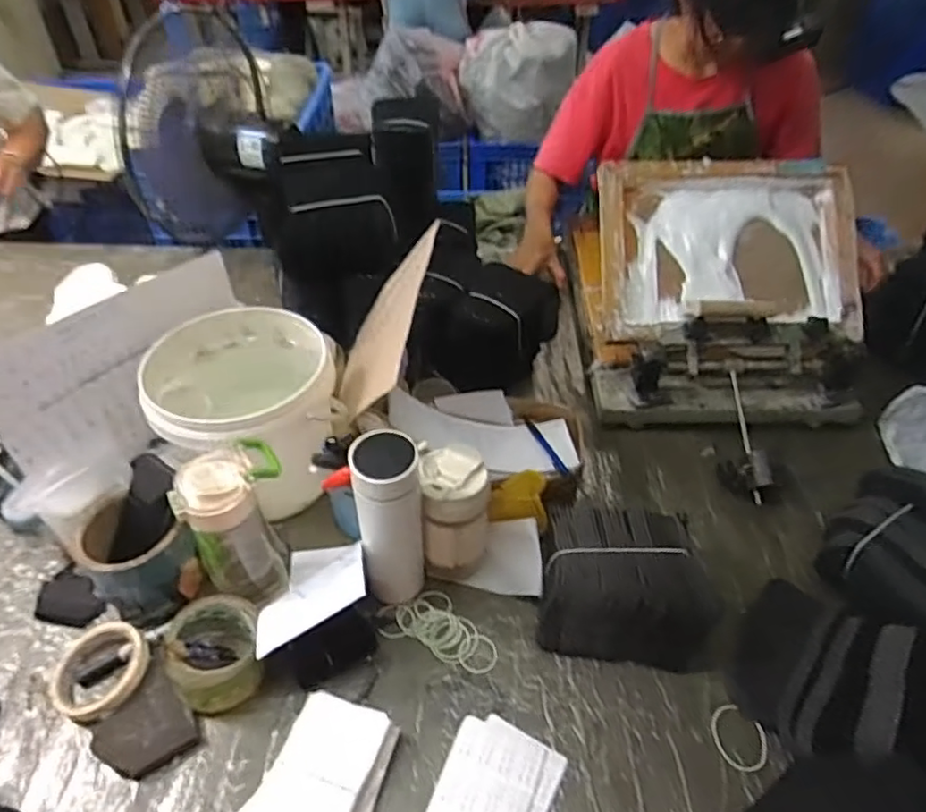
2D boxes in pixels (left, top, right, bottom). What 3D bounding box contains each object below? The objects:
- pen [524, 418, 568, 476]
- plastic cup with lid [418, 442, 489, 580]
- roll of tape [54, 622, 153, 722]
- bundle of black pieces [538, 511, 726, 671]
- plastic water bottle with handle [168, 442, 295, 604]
[{"bbox_3d":[0.104,0.049,0.811,0.016,0.015,0.120,-12,32,-12],"label":"pen"},{"bbox_3d":[-0.007,0.123,0.715,0.073,0.158,0.080,0,43,0],"label":"plastic cup with lid"},{"bbox_3d":[-0.375,0.270,0.650,0.093,0.025,0.091,0,45,0],"label":"roll of tape"},{"bbox_3d":[0.175,0.190,0.687,0.166,0.100,0.140,6,44,7],"label":"bundle of black pieces"},{"bbox_3d":[-0.226,0.133,0.661,0.061,0.212,0.101,34,53,31],"label":"plastic water bottle with handle"}]

